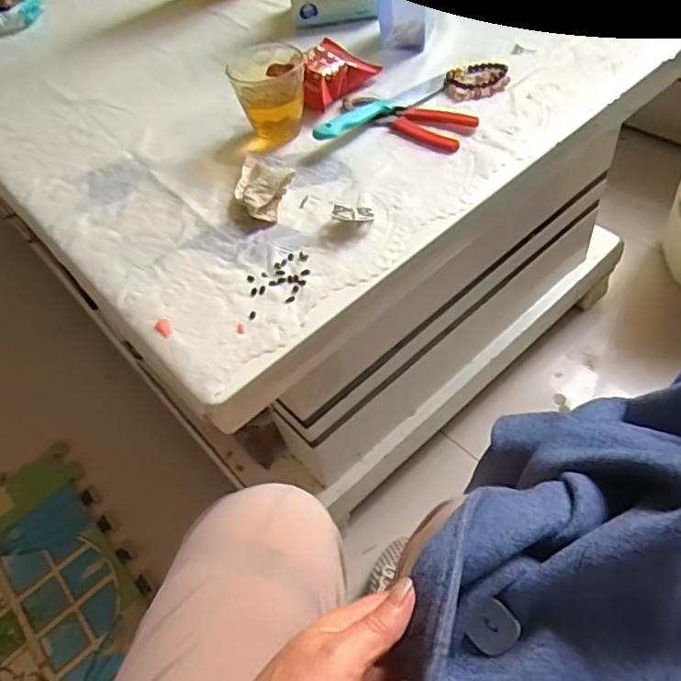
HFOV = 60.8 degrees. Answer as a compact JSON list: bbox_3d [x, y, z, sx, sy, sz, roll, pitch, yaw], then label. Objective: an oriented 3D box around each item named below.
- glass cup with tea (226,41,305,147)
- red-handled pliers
[{"bbox_3d":[-0.077,-0.279,0.660,0.078,0.091,0.083,-12,52,-1],"label":"glass cup with tea"},{"bbox_3d":[0.070,-0.254,0.653,0.159,0.011,0.063,25,60,25],"label":"red-handled pliers"}]

